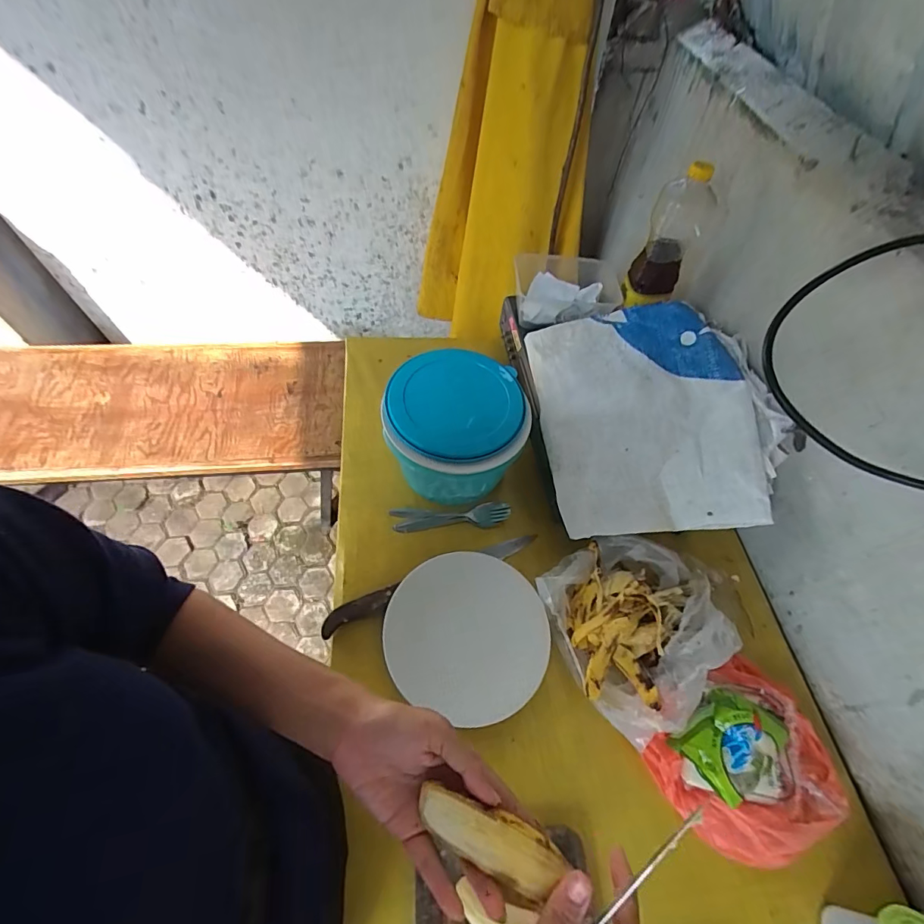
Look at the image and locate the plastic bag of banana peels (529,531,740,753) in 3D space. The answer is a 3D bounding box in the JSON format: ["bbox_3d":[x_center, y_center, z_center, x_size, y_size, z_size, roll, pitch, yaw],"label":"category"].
[{"bbox_3d":[0.224,0.182,0.555,0.216,0.088,0.205,-26,62,-19],"label":"plastic bag of banana peels"}]

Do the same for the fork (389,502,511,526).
[{"bbox_3d":[-0.017,0.075,0.662,0.173,0.016,0.029,1,57,-3],"label":"fork"}]

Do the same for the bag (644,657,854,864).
[{"bbox_3d":[0.321,0.325,0.492,0.192,0.063,0.163,-31,64,-21],"label":"bag"}]

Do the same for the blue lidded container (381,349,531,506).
[{"bbox_3d":[-0.012,-0.043,0.665,0.191,0.139,0.193,-6,57,-7],"label":"blue lidded container"}]

